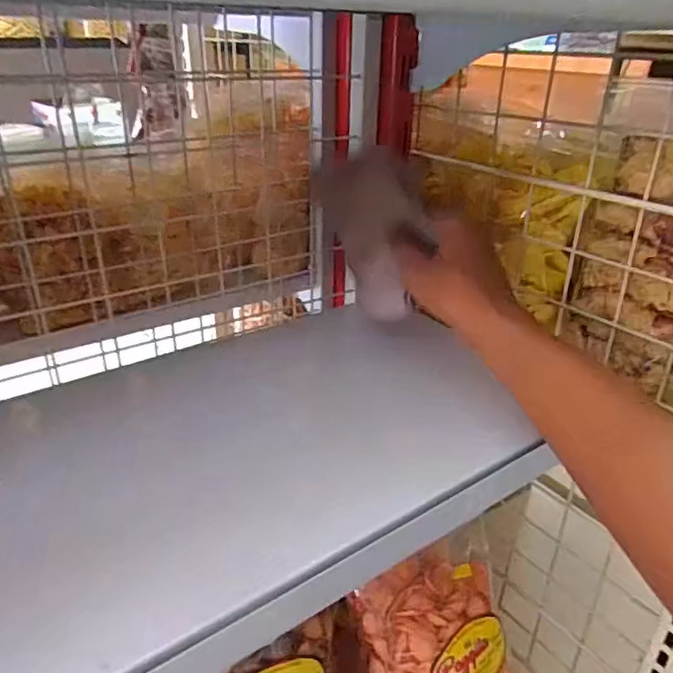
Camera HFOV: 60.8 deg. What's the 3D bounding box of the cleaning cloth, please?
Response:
[{"bbox_3d":[0.035,-0.092,0.540,0.028,0.153,0.136,-23,37,-37],"label":"cleaning cloth"}]

